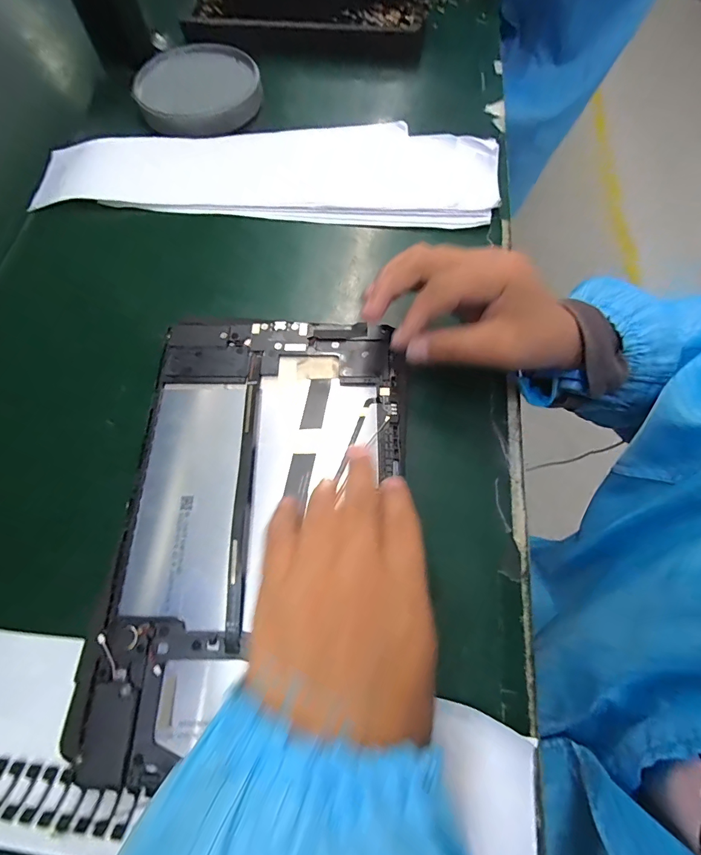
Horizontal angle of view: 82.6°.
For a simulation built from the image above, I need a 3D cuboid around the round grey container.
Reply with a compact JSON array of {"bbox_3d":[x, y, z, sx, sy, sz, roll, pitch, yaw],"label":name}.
[{"bbox_3d":[-0.137,-0.313,0.365,0.111,0.015,0.118,0,69,0],"label":"round grey container"}]

